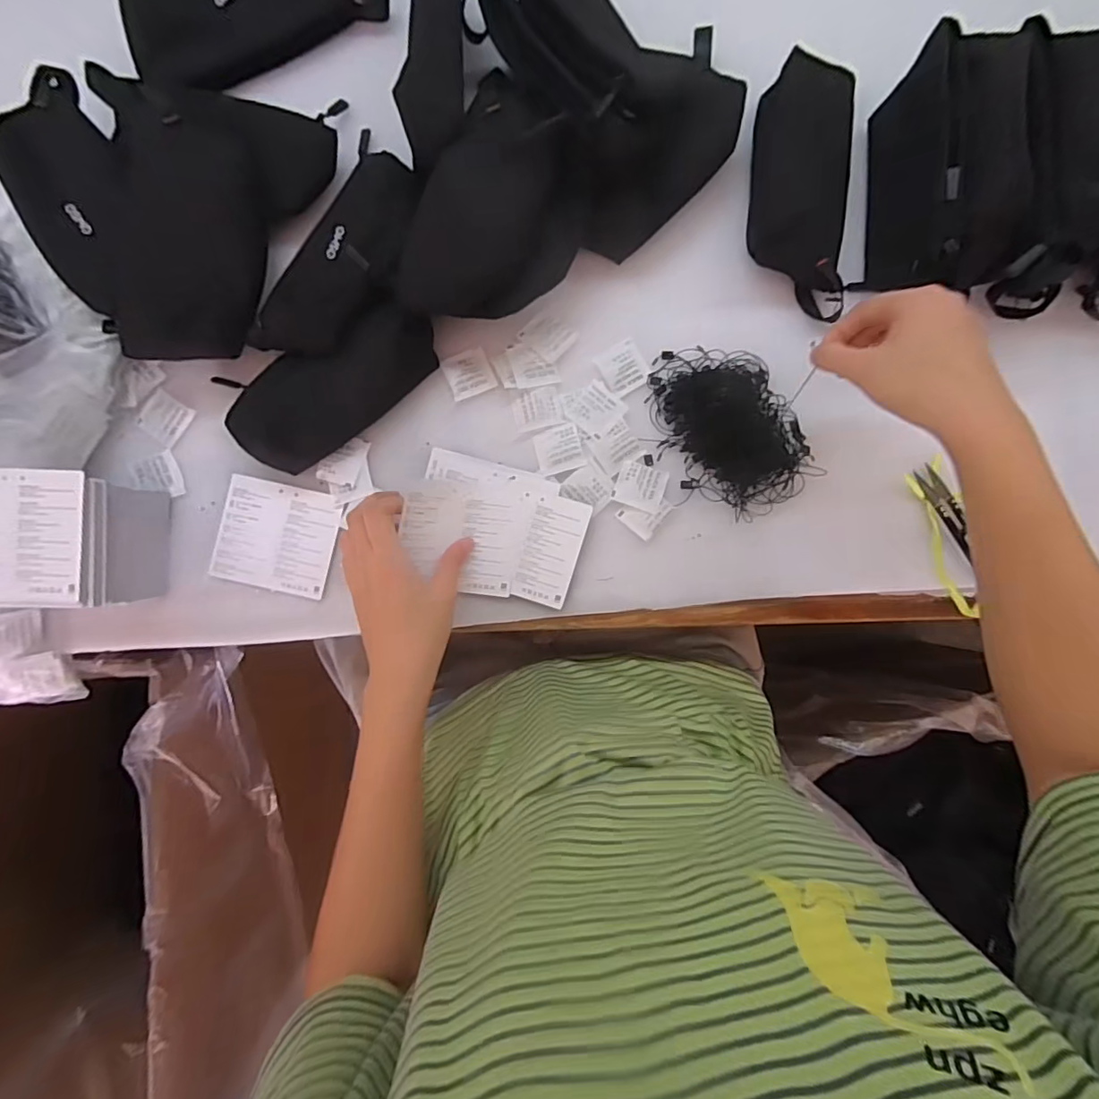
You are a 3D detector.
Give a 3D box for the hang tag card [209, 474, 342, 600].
[{"bbox_3d":[-0.233,-0.011,0.460,0.100,0.006,0.089,13,87,3],"label":"hang tag card"}]

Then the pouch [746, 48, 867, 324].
[{"bbox_3d":[0.220,-0.311,0.458,0.092,0.034,0.215,0,88,0],"label":"pouch"}]

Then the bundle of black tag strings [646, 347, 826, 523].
[{"bbox_3d":[0.152,-0.104,0.451,0.103,0.022,0.151,-24,88,-1],"label":"bundle of black tag strings"}]

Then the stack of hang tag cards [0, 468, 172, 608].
[{"bbox_3d":[-0.365,-0.006,0.413,0.106,0.095,0.094,0,88,0],"label":"stack of hang tag cards"}]

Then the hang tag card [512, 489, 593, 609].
[{"bbox_3d":[0.001,0.000,0.450,0.048,0.004,0.090,14,89,5],"label":"hang tag card"}]

